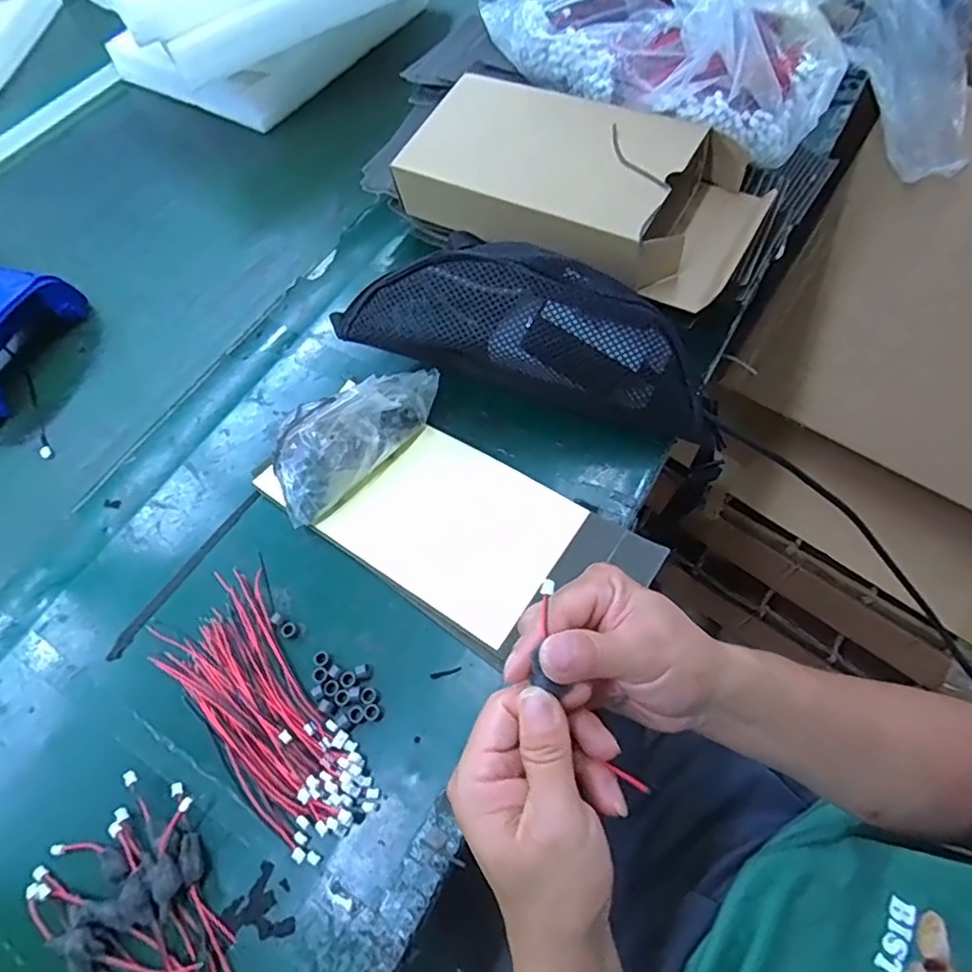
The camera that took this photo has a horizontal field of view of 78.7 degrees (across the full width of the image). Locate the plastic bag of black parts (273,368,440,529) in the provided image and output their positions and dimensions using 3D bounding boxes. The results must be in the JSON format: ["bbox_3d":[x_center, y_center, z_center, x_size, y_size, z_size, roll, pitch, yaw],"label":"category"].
[{"bbox_3d":[-0.109,-0.047,0.462,0.149,0.080,0.069,-40,66,-16],"label":"plastic bag of black parts"}]

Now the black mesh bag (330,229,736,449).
[{"bbox_3d":[0.038,-0.115,0.469,0.300,0.117,0.085,13,64,11],"label":"black mesh bag"}]

